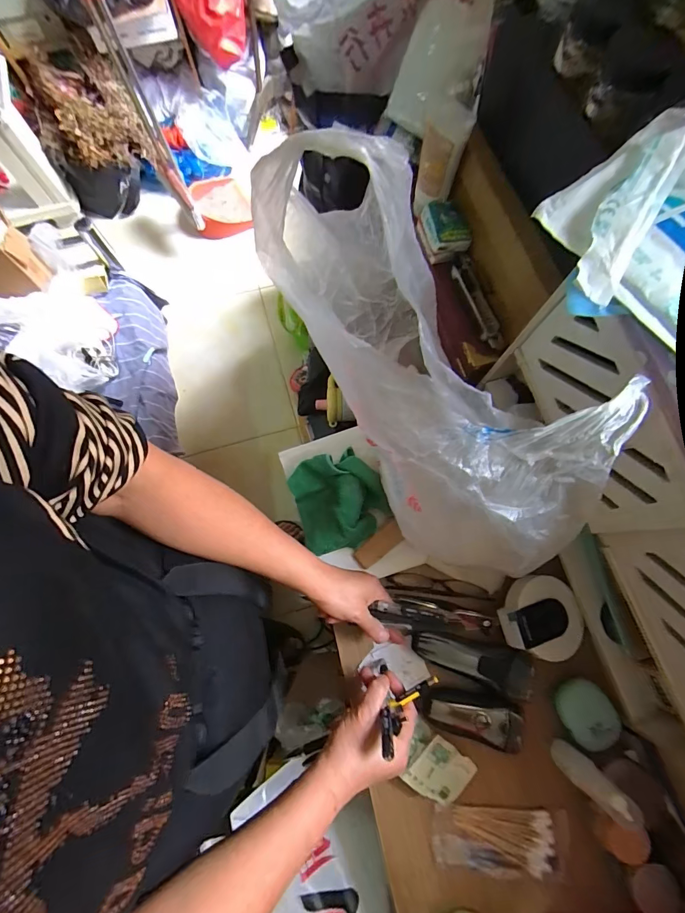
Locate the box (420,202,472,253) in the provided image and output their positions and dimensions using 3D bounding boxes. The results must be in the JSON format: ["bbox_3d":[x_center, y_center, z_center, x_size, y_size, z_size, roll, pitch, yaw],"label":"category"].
[{"bbox_3d":[0.145,-0.323,0.532,0.052,0.036,0.078,-16,77,-4],"label":"box"}]

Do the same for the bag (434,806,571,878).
[{"bbox_3d":[0.184,0.447,0.438,0.154,0.010,0.062,3,76,0],"label":"bag"}]

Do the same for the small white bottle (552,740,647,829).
[{"bbox_3d":[0.270,0.351,0.410,0.034,0.103,0.029,40,79,8],"label":"small white bottle"}]

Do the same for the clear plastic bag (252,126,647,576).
[{"bbox_3d":[0.087,-0.056,0.344,0.152,0.271,0.377,-36,96,-9],"label":"clear plastic bag"}]

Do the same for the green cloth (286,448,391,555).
[{"bbox_3d":[-0.003,0.057,0.494,0.114,0.053,0.120,-17,77,-5],"label":"green cloth"}]

